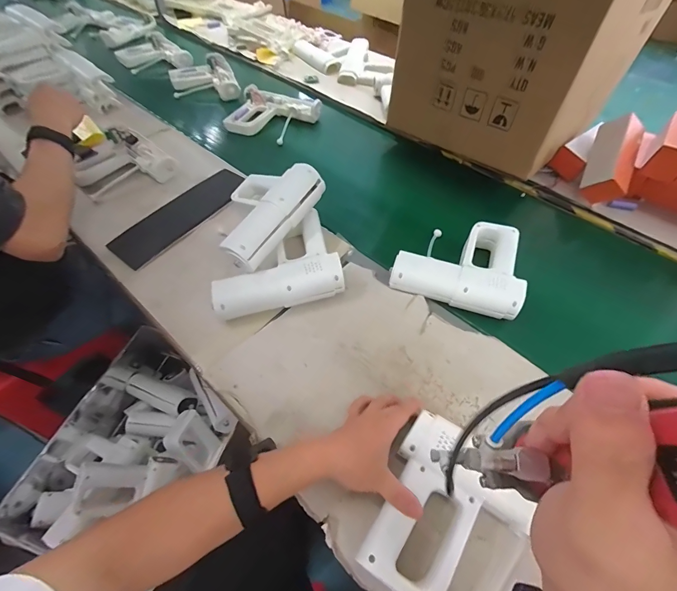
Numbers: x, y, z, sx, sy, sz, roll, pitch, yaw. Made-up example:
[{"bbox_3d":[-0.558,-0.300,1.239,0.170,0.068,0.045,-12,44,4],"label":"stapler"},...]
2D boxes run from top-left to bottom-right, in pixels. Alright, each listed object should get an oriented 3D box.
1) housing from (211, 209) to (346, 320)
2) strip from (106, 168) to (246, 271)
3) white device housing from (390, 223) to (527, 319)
[{"bbox_3d":[-0.109,-0.051,0.590,0.206,0.062,0.165,-13,56,-8],"label":"housing"},{"bbox_3d":[-0.327,-0.170,0.709,0.105,0.012,0.287,37,69,22],"label":"strip"},{"bbox_3d":[0.219,-0.062,0.596,0.207,0.047,0.199,21,58,14],"label":"white device housing"}]

